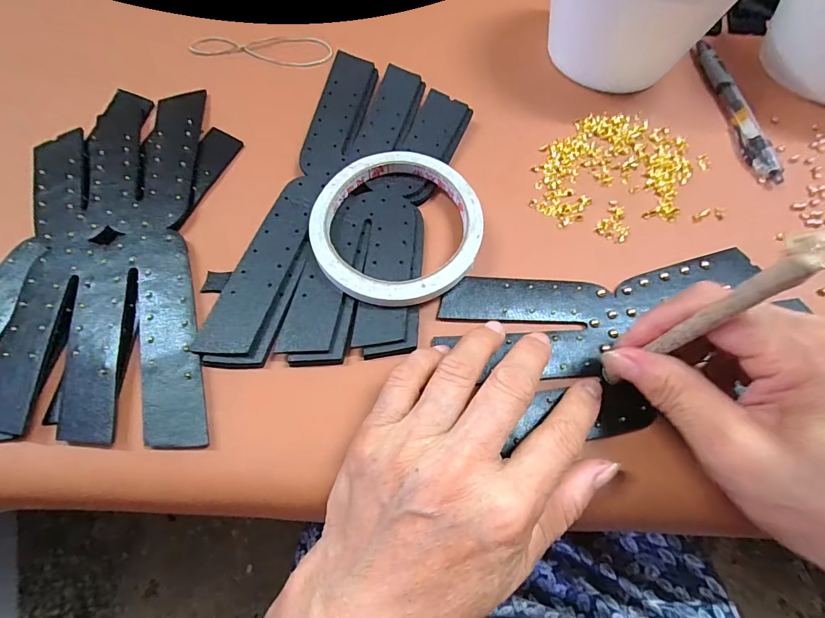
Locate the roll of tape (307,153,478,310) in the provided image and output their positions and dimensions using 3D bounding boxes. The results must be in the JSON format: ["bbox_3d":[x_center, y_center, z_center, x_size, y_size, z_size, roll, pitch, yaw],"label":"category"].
[{"bbox_3d":[-0.009,-0.046,0.228,0.091,0.012,0.096,1,66,-2],"label":"roll of tape"}]

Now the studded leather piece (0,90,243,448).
[{"bbox_3d":[-0.167,-0.040,0.225,0.137,0.006,0.213,0,66,-2],"label":"studded leather piece"}]

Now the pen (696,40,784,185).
[{"bbox_3d":[0.224,-0.142,0.290,0.013,0.009,0.132,-2,66,-3],"label":"pen"}]

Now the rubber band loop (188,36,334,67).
[{"bbox_3d":[-0.109,-0.191,0.304,0.103,0.005,0.037,10,66,2],"label":"rubber band loop"}]

